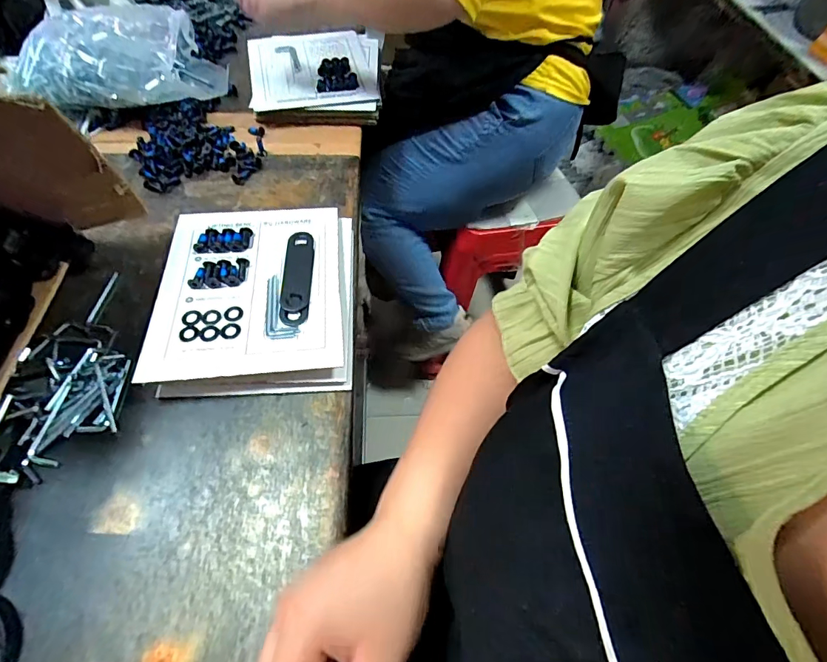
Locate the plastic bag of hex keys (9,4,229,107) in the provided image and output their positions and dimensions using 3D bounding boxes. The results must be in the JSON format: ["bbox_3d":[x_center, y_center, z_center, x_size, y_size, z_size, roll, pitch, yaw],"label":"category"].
[{"bbox_3d":[-0.425,-0.396,0.643,0.263,0.122,0.132,-7,58,-8],"label":"plastic bag of hex keys"}]

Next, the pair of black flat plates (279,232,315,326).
[{"bbox_3d":[-0.129,-0.061,0.484,0.030,0.007,0.130,-1,58,-5],"label":"pair of black flat plates"}]

